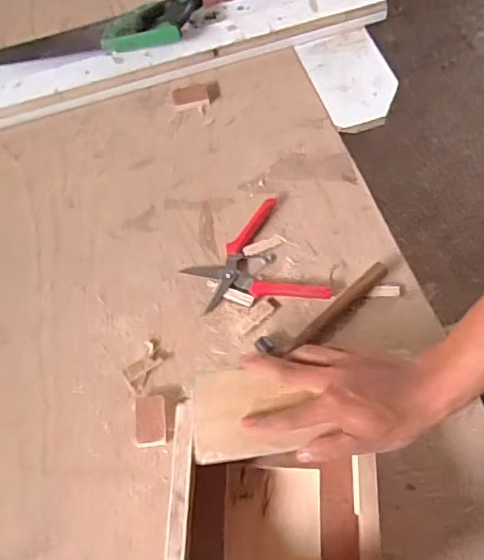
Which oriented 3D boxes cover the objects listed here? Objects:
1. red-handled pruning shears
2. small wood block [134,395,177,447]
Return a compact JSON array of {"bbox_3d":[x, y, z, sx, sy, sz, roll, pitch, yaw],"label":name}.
[{"bbox_3d":[0.010,-0.014,0.701,0.143,0.014,0.156,-25,65,-10],"label":"red-handled pruning shears"},{"bbox_3d":[-0.097,0.156,0.625,0.045,0.011,0.056,-5,63,0],"label":"small wood block"}]

